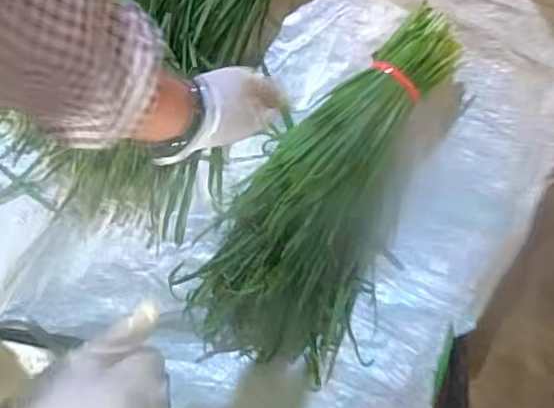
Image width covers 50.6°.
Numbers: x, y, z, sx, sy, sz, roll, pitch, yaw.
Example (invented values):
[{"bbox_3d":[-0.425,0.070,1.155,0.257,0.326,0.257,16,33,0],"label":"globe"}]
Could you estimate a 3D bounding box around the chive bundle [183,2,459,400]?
[{"bbox_3d":[0.064,-0.030,0.751,0.195,0.113,0.472,25,77,6],"label":"chive bundle"}]

